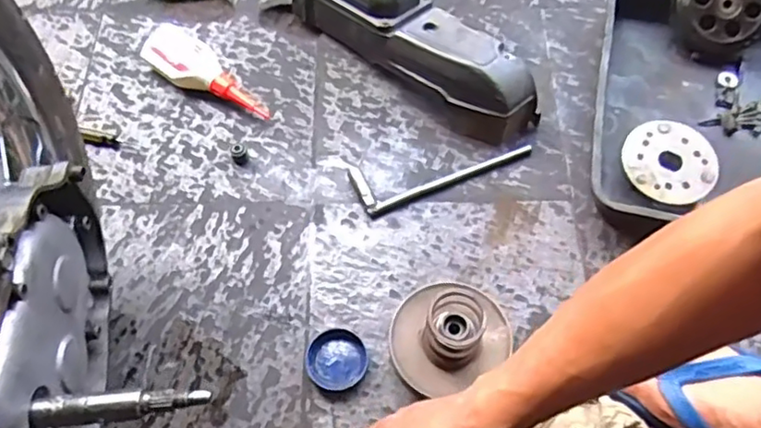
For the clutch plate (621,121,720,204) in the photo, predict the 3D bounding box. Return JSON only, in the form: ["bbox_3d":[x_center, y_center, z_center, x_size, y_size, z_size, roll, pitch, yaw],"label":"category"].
[{"bbox_3d":[0.335,-0.058,0.711,0.101,0.020,0.098,-2,67,4],"label":"clutch plate"}]

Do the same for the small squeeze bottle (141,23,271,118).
[{"bbox_3d":[-0.220,-0.176,0.784,0.184,0.030,0.063,33,69,16],"label":"small squeeze bottle"}]

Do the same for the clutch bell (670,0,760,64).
[{"bbox_3d":[0.430,-0.255,0.782,0.119,0.045,0.122,30,103,4],"label":"clutch bell"}]

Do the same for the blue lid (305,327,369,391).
[{"bbox_3d":[-0.045,0.147,0.627,0.062,0.012,0.059,-1,63,1],"label":"blue lid"}]

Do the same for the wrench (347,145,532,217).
[{"bbox_3d":[0.069,-0.061,0.723,0.209,0.011,0.066,-22,65,-9],"label":"wrench"}]

